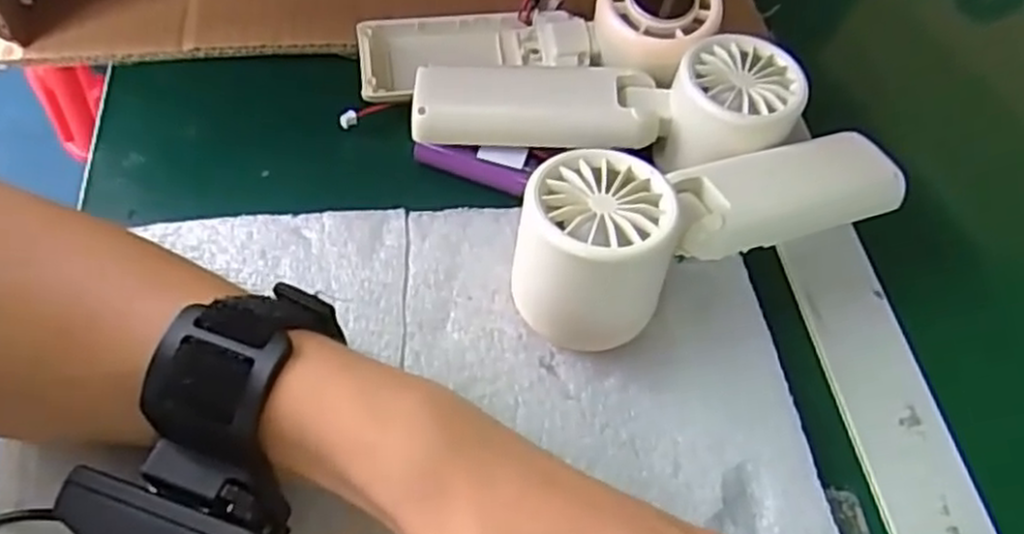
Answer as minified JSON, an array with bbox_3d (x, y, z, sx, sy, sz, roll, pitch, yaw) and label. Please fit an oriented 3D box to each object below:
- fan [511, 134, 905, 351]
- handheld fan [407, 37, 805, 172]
[{"bbox_3d":[0.075,-0.022,0.302,0.171,0.056,0.056,-21,61,-18],"label":"fan"},{"bbox_3d":[0.040,-0.070,0.339,0.164,0.044,0.057,5,56,-2],"label":"handheld fan"}]

